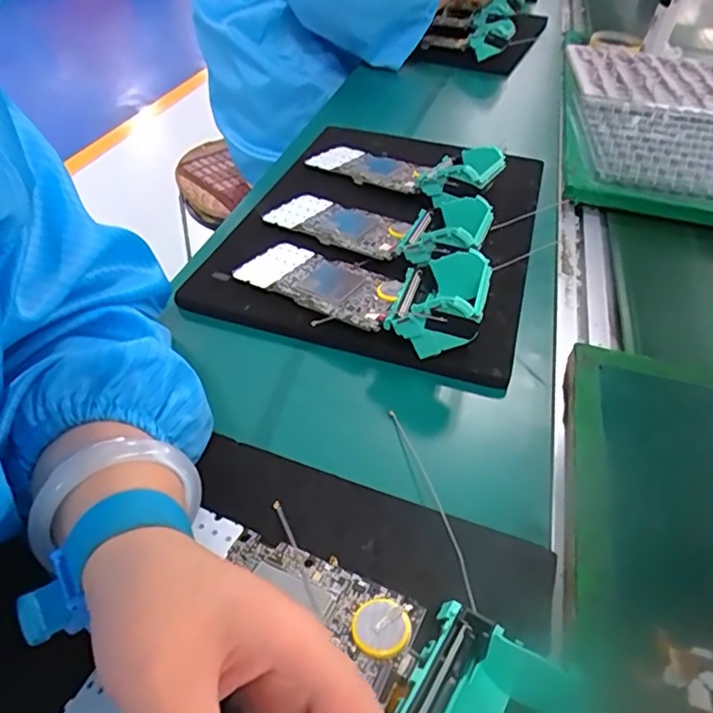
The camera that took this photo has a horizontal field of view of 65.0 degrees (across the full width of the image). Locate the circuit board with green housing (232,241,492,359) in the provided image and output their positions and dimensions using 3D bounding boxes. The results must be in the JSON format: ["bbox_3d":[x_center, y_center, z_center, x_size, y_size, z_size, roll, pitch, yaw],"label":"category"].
[{"bbox_3d":[0.000,-0.059,0.402,0.190,0.044,0.080,20,46,18],"label":"circuit board with green housing"}]

